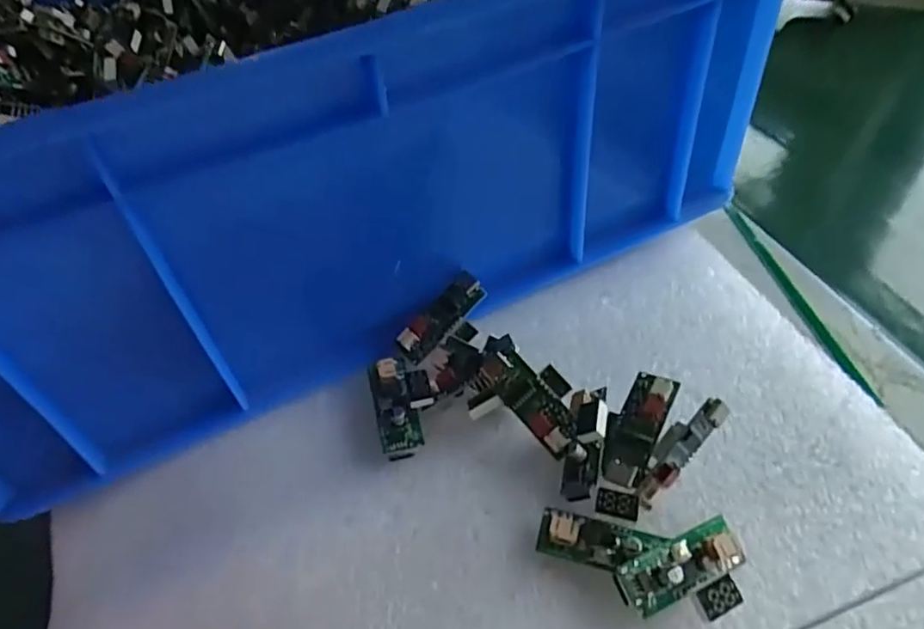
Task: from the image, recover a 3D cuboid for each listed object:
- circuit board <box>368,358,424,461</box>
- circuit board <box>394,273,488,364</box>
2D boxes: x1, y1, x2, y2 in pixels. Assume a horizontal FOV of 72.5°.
[{"bbox_3d":[-0.024,0.032,0.222,0.014,0.011,0.038,-13,48,-7],"label":"circuit board"},{"bbox_3d":[-0.008,0.001,0.237,0.038,0.006,0.013,-46,56,-4],"label":"circuit board"}]

